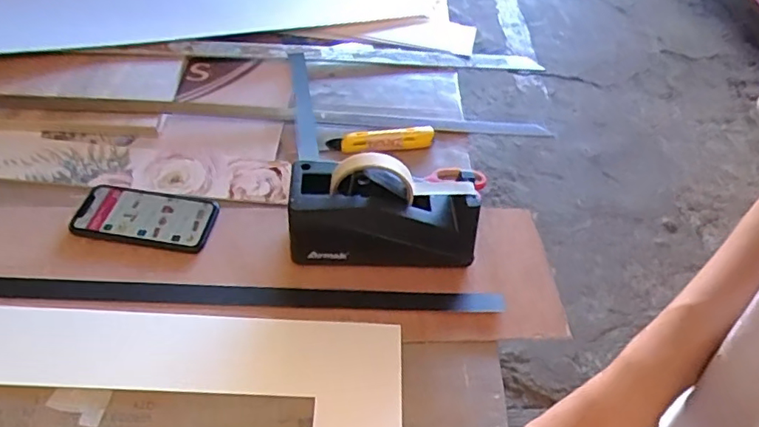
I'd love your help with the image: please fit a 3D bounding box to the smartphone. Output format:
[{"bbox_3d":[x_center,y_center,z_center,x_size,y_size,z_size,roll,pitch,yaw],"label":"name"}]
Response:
[{"bbox_3d":[-0.270,0.002,0.646,0.161,0.015,0.080,8,47,0],"label":"smartphone"}]

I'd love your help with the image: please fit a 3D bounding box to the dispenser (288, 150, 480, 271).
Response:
[{"bbox_3d":[0.005,-0.002,0.607,0.199,0.119,0.071,4,47,-3],"label":"dispenser"}]

